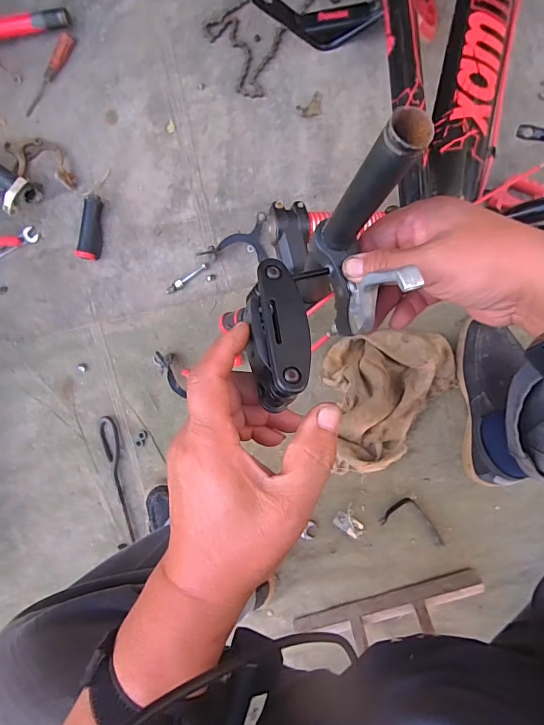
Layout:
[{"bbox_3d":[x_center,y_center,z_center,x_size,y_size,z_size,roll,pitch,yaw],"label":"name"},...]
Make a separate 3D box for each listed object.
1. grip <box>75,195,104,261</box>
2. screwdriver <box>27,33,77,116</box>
[{"bbox_3d":[-0.305,-0.225,0.714,0.034,0.025,0.103,8,95,4],"label":"grip"},{"bbox_3d":[-0.372,-0.479,0.706,0.024,0.018,0.144,37,96,1],"label":"screwdriver"}]

